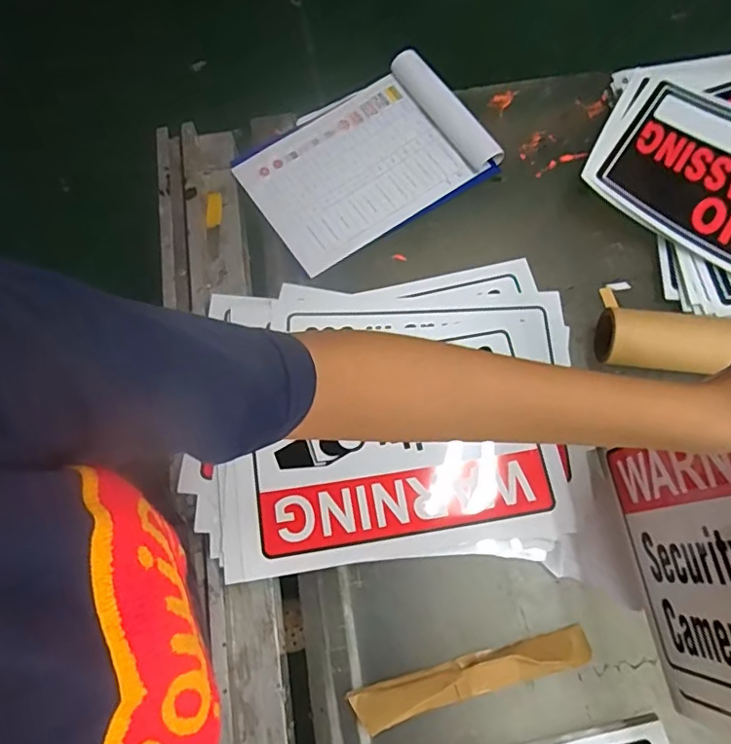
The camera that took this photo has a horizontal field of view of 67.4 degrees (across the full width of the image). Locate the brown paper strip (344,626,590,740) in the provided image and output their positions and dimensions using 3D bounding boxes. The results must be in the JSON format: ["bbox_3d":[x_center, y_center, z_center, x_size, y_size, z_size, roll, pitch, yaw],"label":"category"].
[{"bbox_3d":[0.107,0.307,0.550,0.243,0.024,0.037,-16,71,-5],"label":"brown paper strip"}]

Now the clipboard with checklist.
[{"bbox_3d":[0.000,-0.297,0.758,0.320,0.025,0.230,-31,73,-9],"label":"clipboard with checklist"}]

